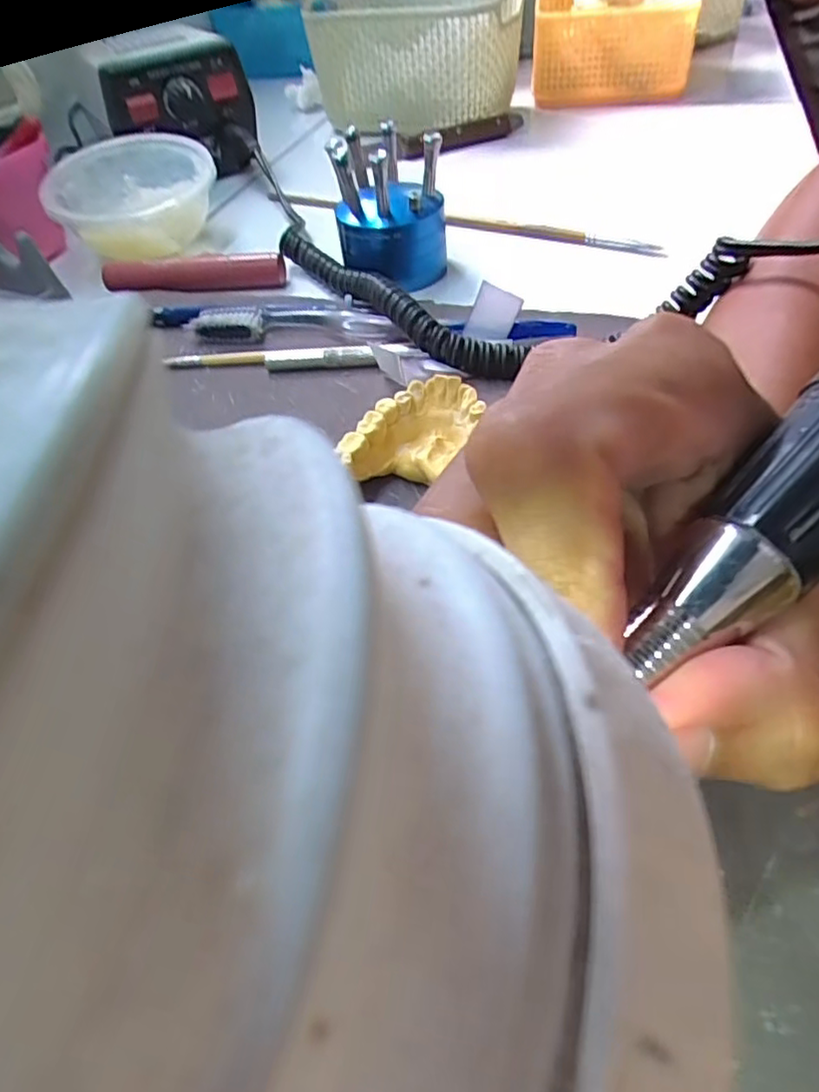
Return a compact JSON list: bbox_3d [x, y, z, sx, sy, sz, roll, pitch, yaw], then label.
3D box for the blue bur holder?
[{"bbox_3d":[-0.010,-0.179,0.345,0.056,0.061,0.061,-6,46,1],"label":"blue bur holder"}]

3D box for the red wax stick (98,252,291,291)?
[{"bbox_3d":[-0.126,-0.158,0.375,0.105,0.015,0.017,-3,48,4],"label":"red wax stick"}]

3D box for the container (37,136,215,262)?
[{"bbox_3d":[-0.171,-0.217,0.413,0.097,0.047,0.102,-14,48,-6],"label":"container"}]

